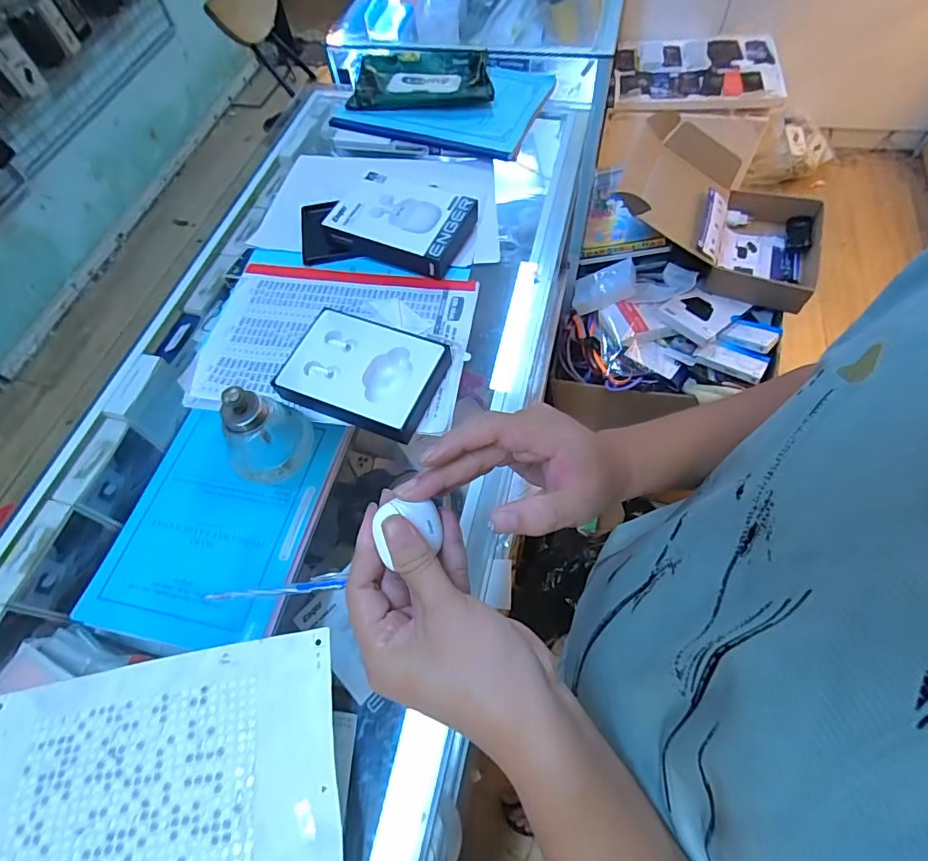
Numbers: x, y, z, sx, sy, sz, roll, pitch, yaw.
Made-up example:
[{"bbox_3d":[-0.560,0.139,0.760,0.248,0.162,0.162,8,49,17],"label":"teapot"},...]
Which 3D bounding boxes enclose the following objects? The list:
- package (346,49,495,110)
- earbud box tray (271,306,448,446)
[{"bbox_3d":[-0.061,-0.546,0.773,0.214,0.034,0.137,5,62,7],"label":"package"},{"bbox_3d":[-0.109,-0.062,0.525,0.163,0.031,0.114,19,64,14],"label":"earbud box tray"}]

